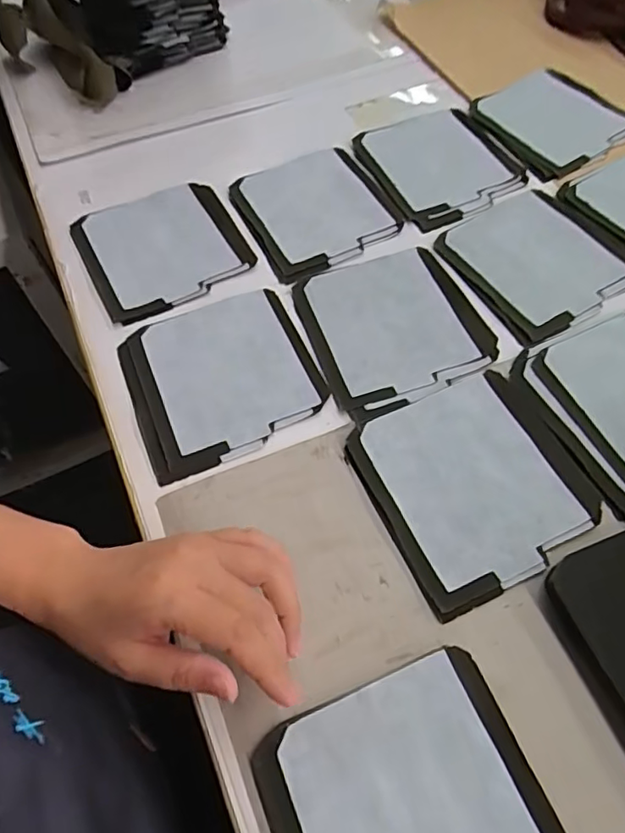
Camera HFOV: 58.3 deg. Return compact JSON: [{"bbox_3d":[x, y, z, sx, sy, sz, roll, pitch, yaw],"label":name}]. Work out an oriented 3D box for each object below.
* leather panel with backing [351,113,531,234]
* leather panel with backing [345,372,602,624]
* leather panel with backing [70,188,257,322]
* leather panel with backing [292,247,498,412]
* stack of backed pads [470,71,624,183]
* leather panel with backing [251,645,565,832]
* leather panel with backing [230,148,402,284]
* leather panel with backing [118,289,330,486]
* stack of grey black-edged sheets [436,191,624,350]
[{"bbox_3d":[0.126,-0.242,0.547,0.128,0.015,0.143,-18,61,-9],"label":"leather panel with backing"},{"bbox_3d":[0.109,0.041,0.378,0.136,0.004,0.139,-23,61,-11],"label":"leather panel with backing"},{"bbox_3d":[-0.130,-0.149,0.492,0.131,0.008,0.132,-26,62,-13],"label":"leather panel with backing"},{"bbox_3d":[0.065,-0.079,0.449,0.134,0.004,0.133,-17,60,-8],"label":"leather panel with backing"},{"bbox_3d":[0.243,-0.299,0.564,0.123,0.012,0.133,-24,62,-12],"label":"stack of backed pads"},{"bbox_3d":[0.051,0.205,0.282,0.132,0.007,0.132,-20,61,-10],"label":"leather panel with backing"},{"bbox_3d":[0.003,-0.194,0.514,0.124,0.011,0.136,-23,61,-11],"label":"leather panel with backing"},{"bbox_3d":[-0.068,-0.032,0.428,0.137,0.009,0.138,-22,61,-11],"label":"leather panel with backing"},{"bbox_3d":[0.191,-0.136,0.476,0.134,0.004,0.136,-26,62,-13],"label":"stack of grey black-edged sheets"}]

